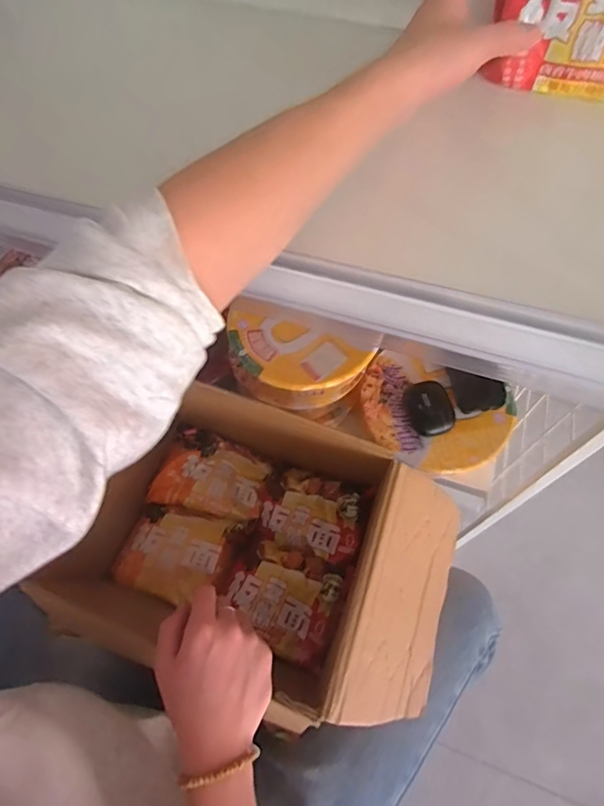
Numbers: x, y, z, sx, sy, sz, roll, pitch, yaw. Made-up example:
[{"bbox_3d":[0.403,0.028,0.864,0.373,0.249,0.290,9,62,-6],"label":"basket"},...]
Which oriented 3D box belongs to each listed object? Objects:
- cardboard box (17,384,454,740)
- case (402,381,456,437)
[{"bbox_3d":[-0.054,0.163,0.528,0.401,0.211,0.251,21,68,13],"label":"cardboard box"},{"bbox_3d":[0.136,0.005,0.516,0.045,0.023,0.059,-15,65,-4],"label":"case"}]

